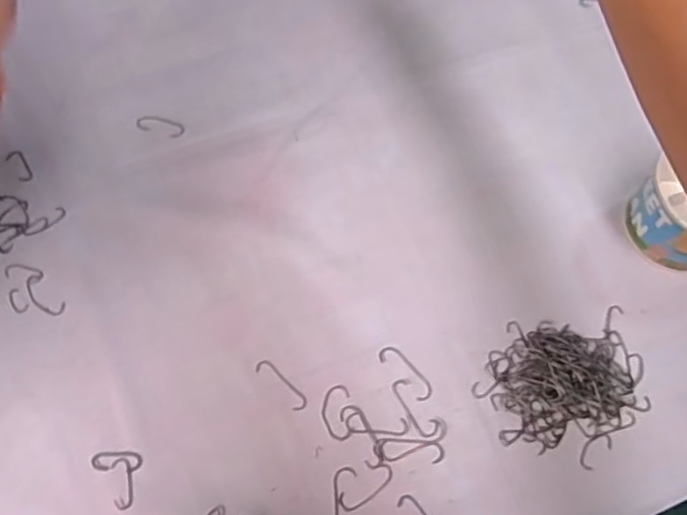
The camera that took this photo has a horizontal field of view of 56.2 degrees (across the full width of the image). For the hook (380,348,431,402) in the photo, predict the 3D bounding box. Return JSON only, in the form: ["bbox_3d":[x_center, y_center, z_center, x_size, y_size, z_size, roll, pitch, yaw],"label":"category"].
[{"bbox_3d":[0.047,0.085,0.477,0.016,0.004,0.049,-40,76,-16],"label":"hook"}]

